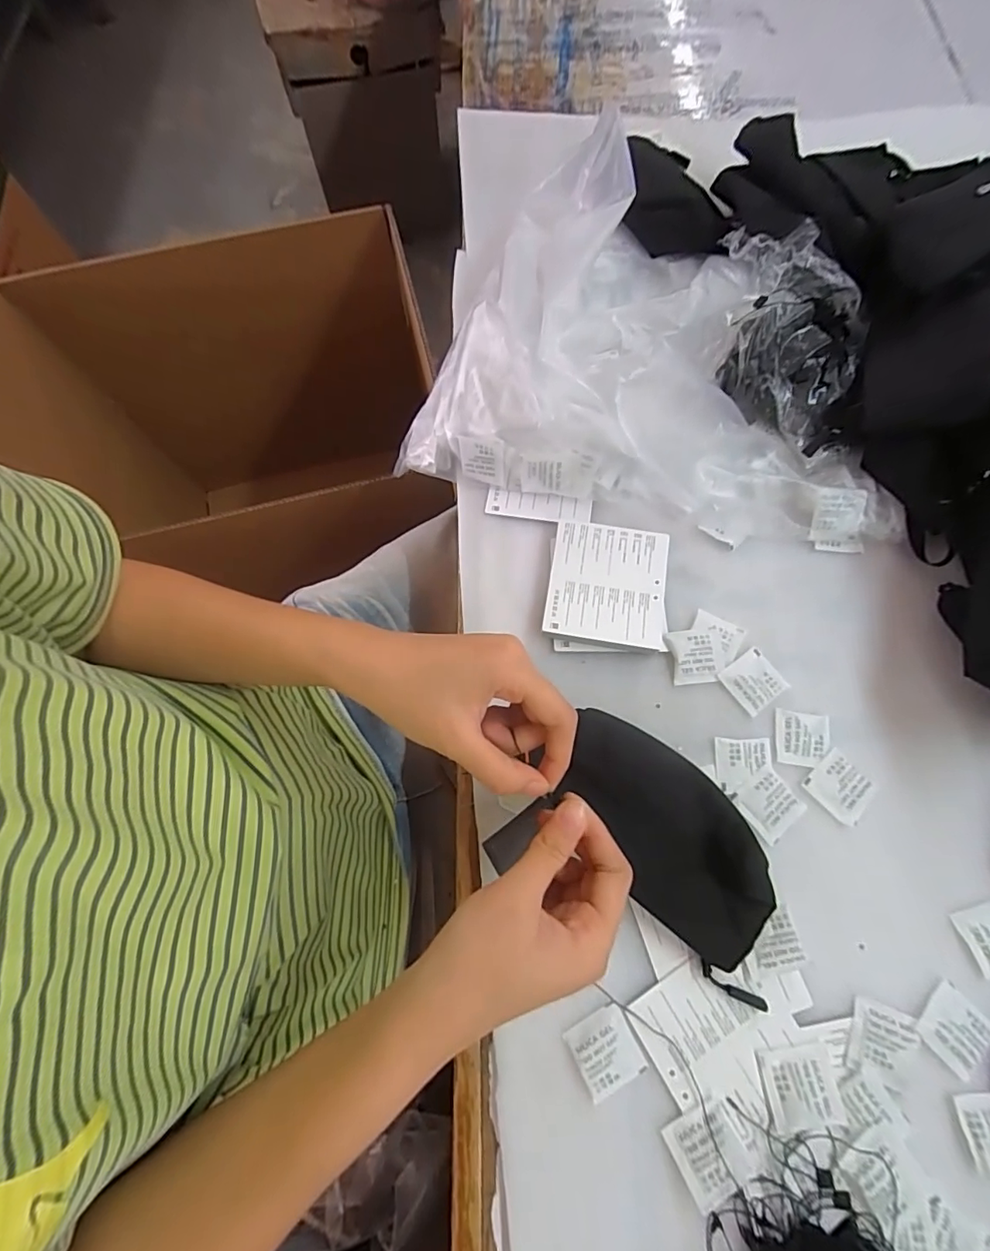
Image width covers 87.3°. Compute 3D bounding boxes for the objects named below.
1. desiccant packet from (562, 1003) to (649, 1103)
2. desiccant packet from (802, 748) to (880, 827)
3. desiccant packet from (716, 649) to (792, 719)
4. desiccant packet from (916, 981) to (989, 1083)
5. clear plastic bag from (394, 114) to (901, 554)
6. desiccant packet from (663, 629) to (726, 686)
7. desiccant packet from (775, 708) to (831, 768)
[{"bbox_3d":[0.068,0.265,0.322,0.039,0.007,0.040,-27,73,-7],"label":"desiccant packet"},{"bbox_3d":[0.246,0.114,0.367,0.039,0.004,0.041,-43,76,-12],"label":"desiccant packet"},{"bbox_3d":[0.195,0.041,0.391,0.040,0.006,0.038,-35,74,-9],"label":"desiccant packet"},{"bbox_3d":[0.286,0.251,0.321,0.039,0.004,0.037,-40,75,-11],"label":"desiccant packet"},{"bbox_3d":[0.154,-0.231,0.446,0.420,0.105,0.282,15,73,6],"label":"clear plastic bag"},{"bbox_3d":[0.153,0.024,0.395,0.041,0.011,0.039,-6,72,0],"label":"desiccant packet"},{"bbox_3d":[0.225,0.082,0.378,0.039,0.004,0.038,9,72,4],"label":"desiccant packet"}]

